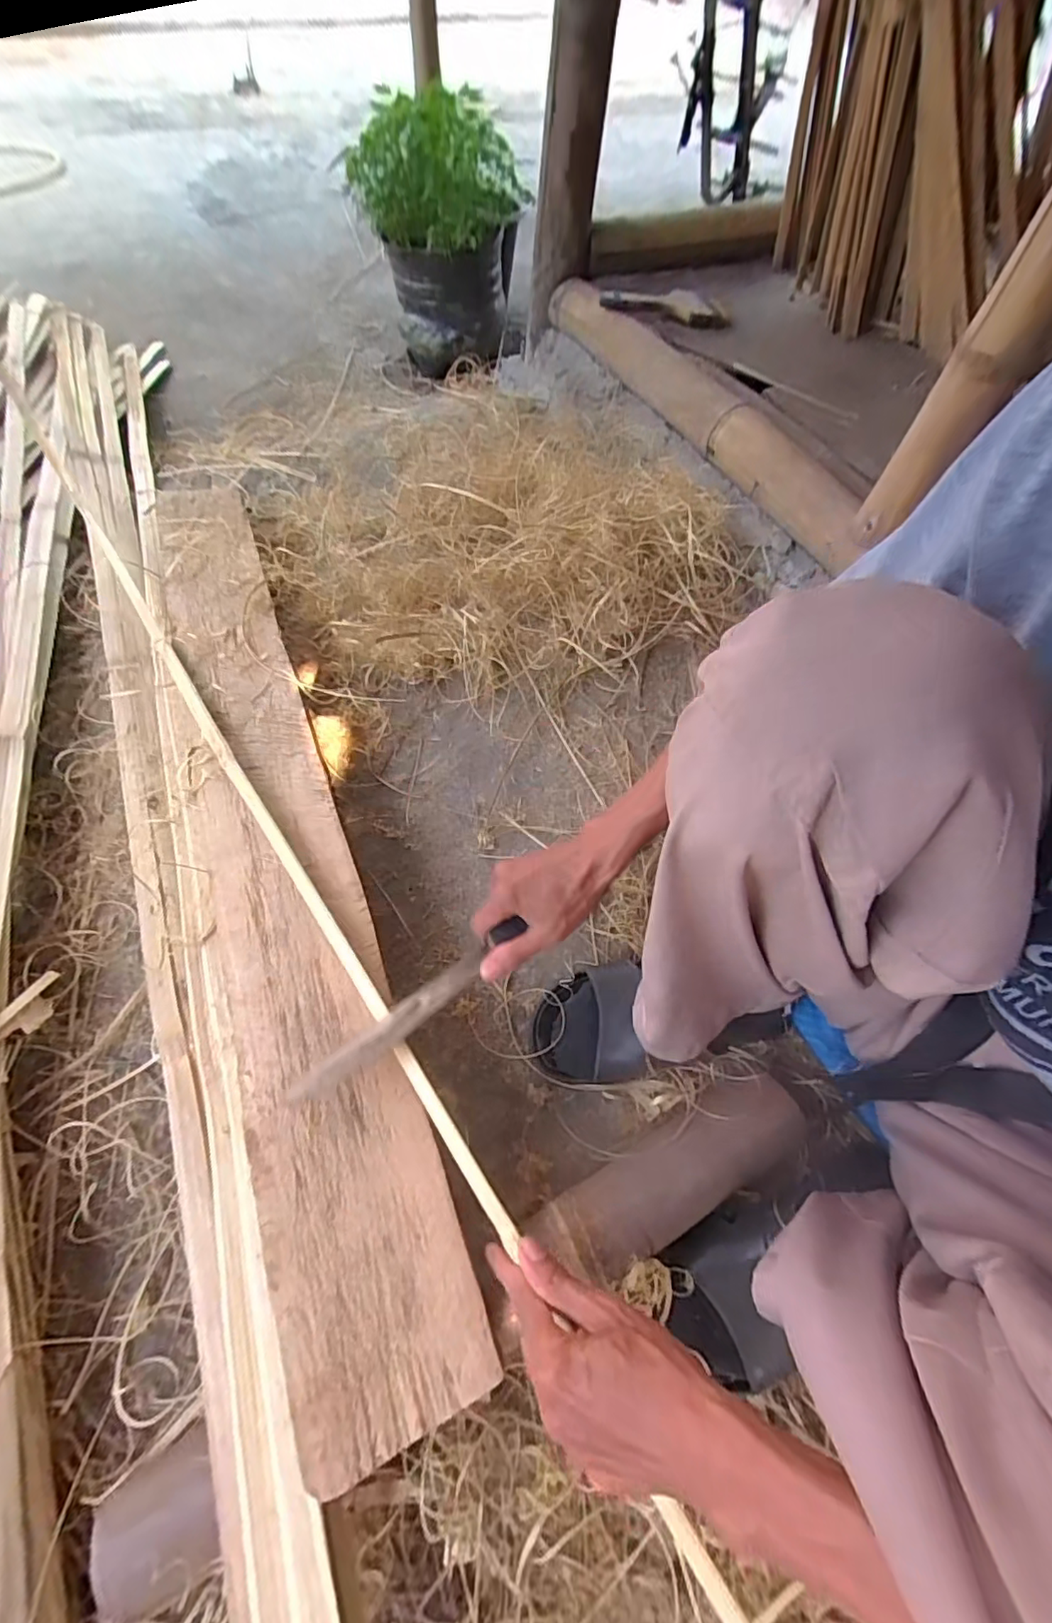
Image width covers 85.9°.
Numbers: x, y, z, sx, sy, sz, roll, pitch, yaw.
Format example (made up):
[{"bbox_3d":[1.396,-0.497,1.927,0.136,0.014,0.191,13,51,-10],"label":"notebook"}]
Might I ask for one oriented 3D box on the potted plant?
[{"bbox_3d":[-0.160,-1.125,1.110,0.297,0.373,0.306,-1,60,-4],"label":"potted plant"}]

